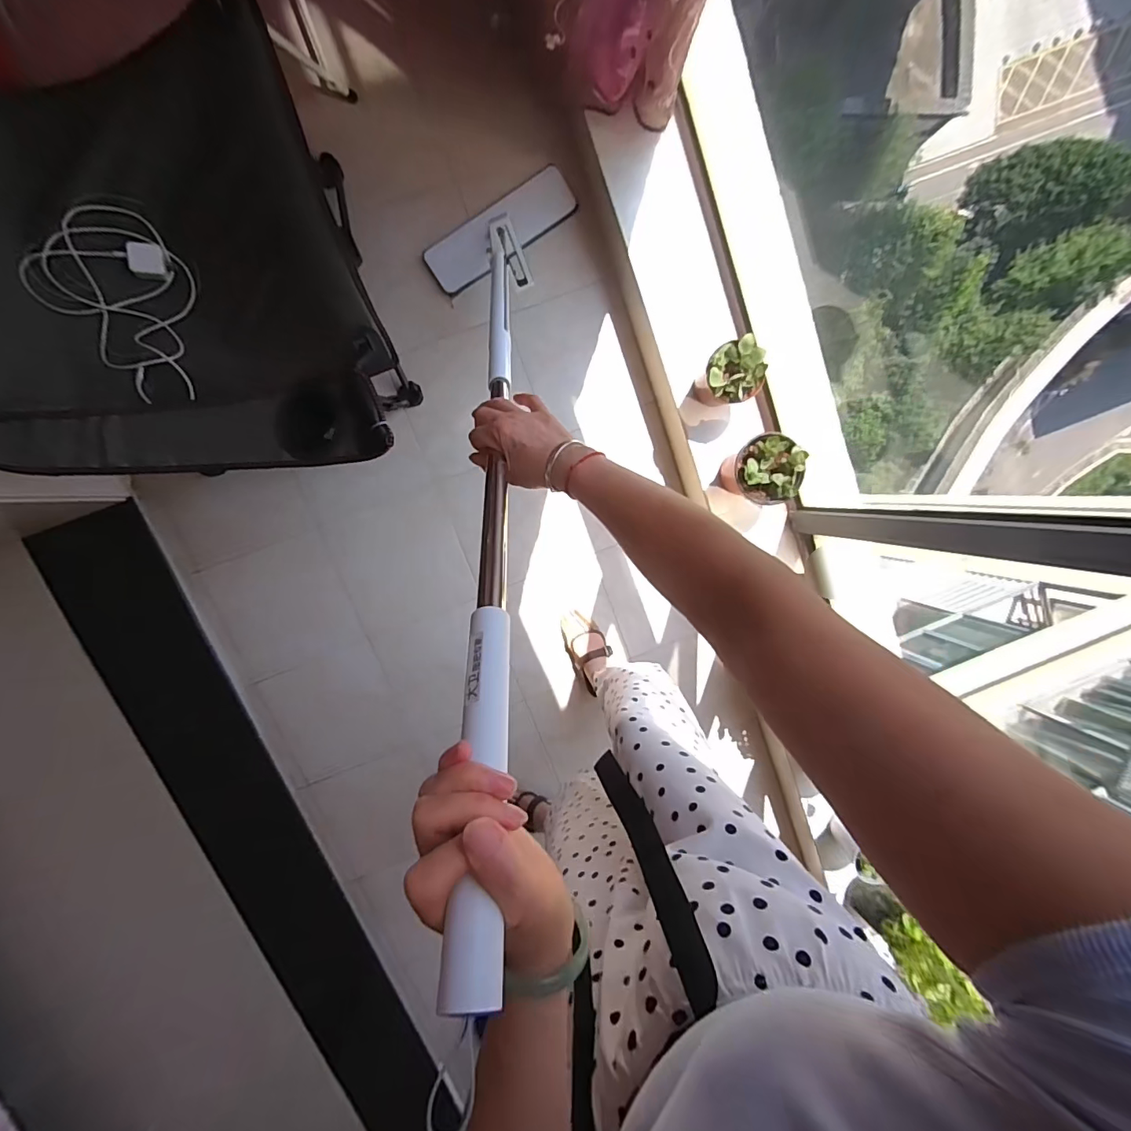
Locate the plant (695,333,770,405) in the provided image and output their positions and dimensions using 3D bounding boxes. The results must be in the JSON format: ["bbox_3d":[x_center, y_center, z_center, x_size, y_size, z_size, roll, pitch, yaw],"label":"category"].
[{"bbox_3d":[0.336,-0.390,0.994,0.114,0.118,0.113,-1,99,-5],"label":"plant"}]

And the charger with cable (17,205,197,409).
[{"bbox_3d":[-0.690,-0.419,0.778,0.178,0.067,0.290,-36,100,2],"label":"charger with cable"}]

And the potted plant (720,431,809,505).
[{"bbox_3d":[0.406,-0.199,1.009,0.124,0.157,0.138,-9,100,-3],"label":"potted plant"}]

